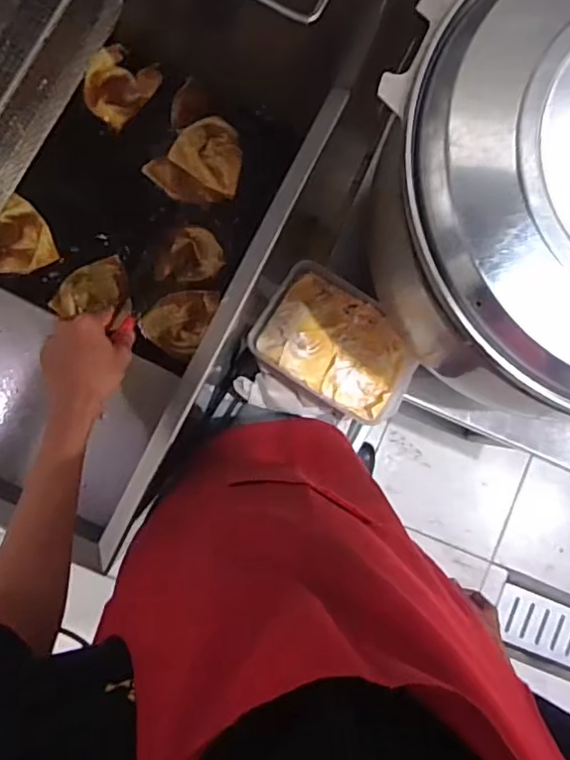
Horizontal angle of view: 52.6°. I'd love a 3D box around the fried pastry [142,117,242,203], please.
[{"bbox_3d":[-0.120,-0.303,0.781,0.119,0.032,0.115,11,86,-4],"label":"fried pastry"}]

